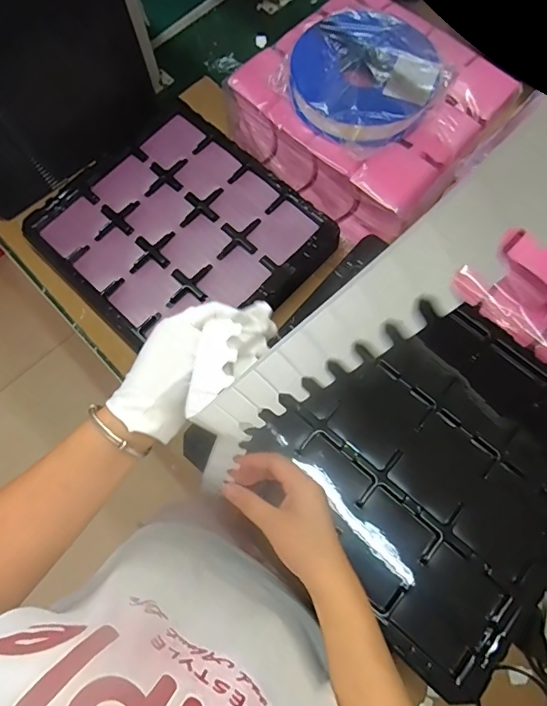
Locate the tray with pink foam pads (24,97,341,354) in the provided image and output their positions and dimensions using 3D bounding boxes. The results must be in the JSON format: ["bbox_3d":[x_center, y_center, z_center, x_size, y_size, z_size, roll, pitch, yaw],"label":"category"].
[{"bbox_3d":[-0.140,-0.182,0.715,0.378,0.034,0.333,41,79,12],"label":"tray with pink foam pads"}]

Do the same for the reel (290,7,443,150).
[{"bbox_3d":[0.128,-0.391,0.658,0.197,0.036,0.209,0,73,2],"label":"reel"}]

